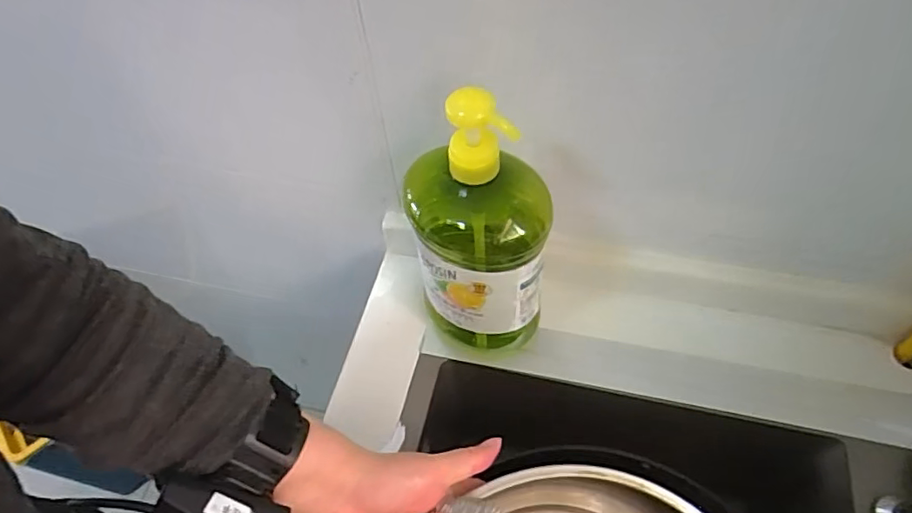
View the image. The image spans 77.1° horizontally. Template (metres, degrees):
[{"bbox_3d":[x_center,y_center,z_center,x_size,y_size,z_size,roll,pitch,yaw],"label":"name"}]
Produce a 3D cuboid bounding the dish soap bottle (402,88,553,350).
[{"bbox_3d":[0.017,-0.015,0.470,0.111,0.264,0.088,-2,55,1],"label":"dish soap bottle"}]

